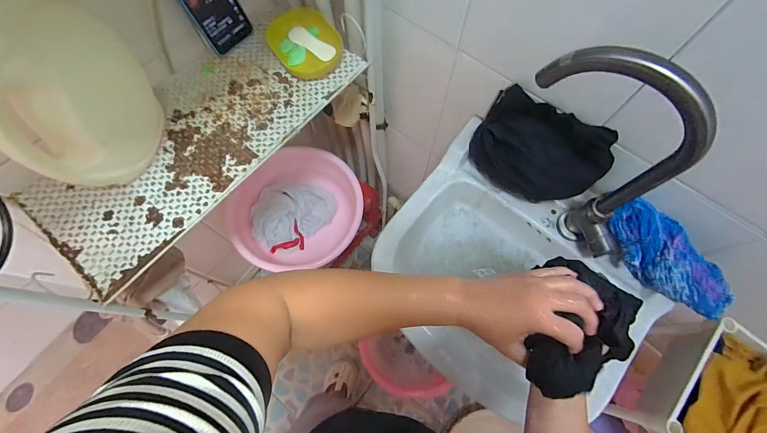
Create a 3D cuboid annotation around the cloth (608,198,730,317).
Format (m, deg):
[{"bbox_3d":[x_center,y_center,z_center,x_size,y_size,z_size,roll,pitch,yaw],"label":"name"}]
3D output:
[{"bbox_3d":[0.437,0.070,0.530,0.088,0.082,0.201,-29,72,-10],"label":"cloth"}]

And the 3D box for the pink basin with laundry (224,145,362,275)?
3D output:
[{"bbox_3d":[-0.244,-0.035,0.967,0.349,0.137,0.303,-16,70,-6],"label":"pink basin with laundry"}]

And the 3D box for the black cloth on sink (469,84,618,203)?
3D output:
[{"bbox_3d":[0.255,-0.109,0.576,0.199,0.139,0.087,32,73,11],"label":"black cloth on sink"}]

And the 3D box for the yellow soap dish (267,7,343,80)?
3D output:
[{"bbox_3d":[-0.131,-0.298,0.586,0.109,0.026,0.133,-40,75,-14],"label":"yellow soap dish"}]

